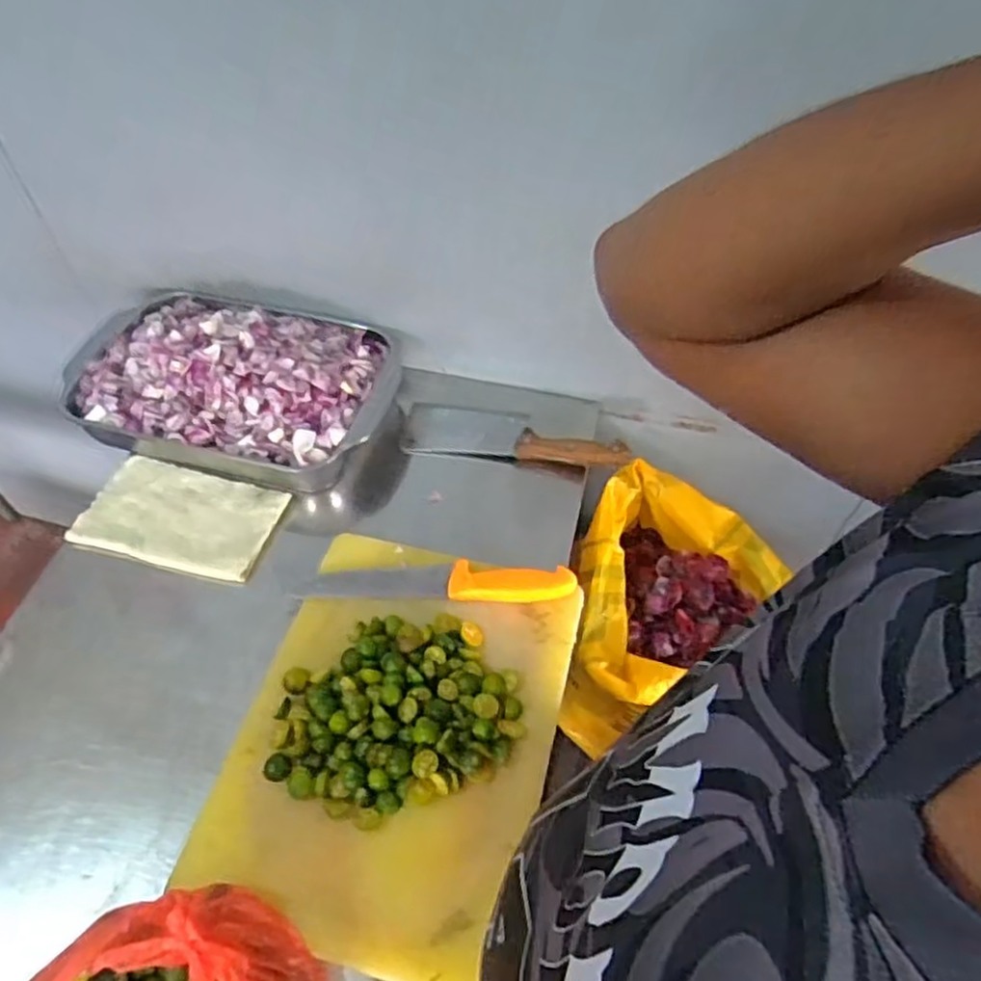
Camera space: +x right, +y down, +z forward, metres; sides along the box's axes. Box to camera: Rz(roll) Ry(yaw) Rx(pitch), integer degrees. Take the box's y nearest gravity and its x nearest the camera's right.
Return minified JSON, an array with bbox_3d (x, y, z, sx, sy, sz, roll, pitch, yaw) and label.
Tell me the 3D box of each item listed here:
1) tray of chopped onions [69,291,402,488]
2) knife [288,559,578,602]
[{"bbox_3d":[-0.355,-0.162,0.964,0.450,0.114,0.281,11,54,9],"label":"tray of chopped onions"},{"bbox_3d":[-0.063,0.101,0.805,0.311,0.020,0.050,1,53,1],"label":"knife"}]

